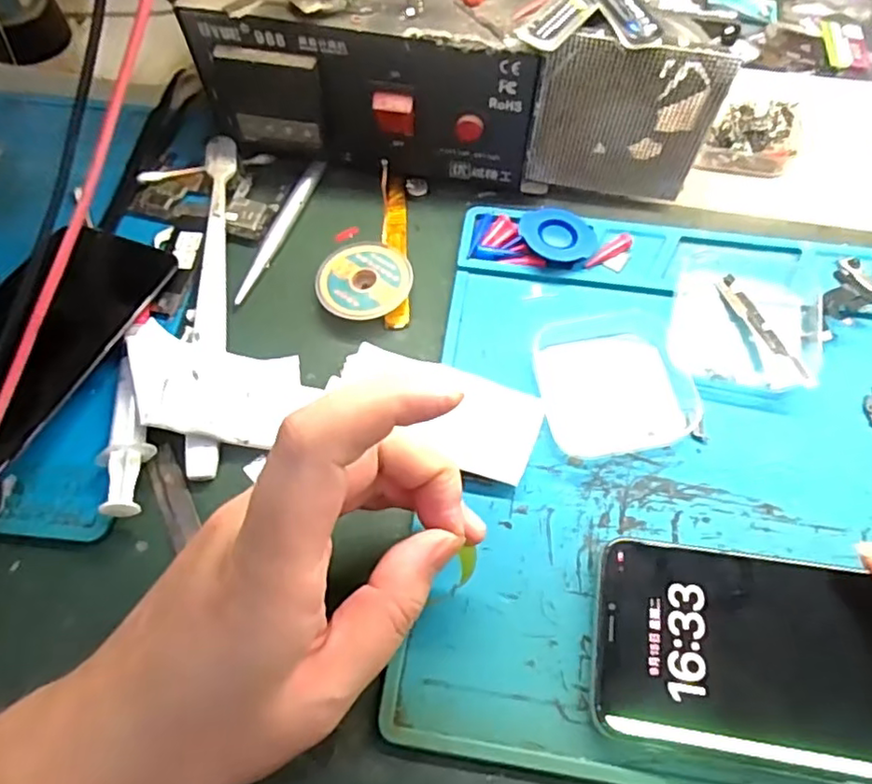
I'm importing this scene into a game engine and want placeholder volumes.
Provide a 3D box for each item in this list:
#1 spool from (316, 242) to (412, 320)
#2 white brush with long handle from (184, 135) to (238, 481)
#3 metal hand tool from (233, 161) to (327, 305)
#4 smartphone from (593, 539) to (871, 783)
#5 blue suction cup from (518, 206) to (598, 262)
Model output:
[{"bbox_3d":[-0.034,-0.053,0.305,0.044,0.010,0.039,-13,65,-5],"label":"spool"},{"bbox_3d":[-0.106,-0.049,0.297,0.014,0.013,0.180,-4,64,-1],"label":"white brush with long handle"},{"bbox_3d":[-0.081,-0.083,0.323,0.008,0.005,0.093,19,66,10],"label":"metal hand tool"},{"bbox_3d":[0.126,0.094,0.217,0.137,0.009,0.067,9,65,11],"label":"smartphone"},{"bbox_3d":[0.060,-0.077,0.311,0.036,0.012,0.033,0,64,1],"label":"blue suction cup"}]

